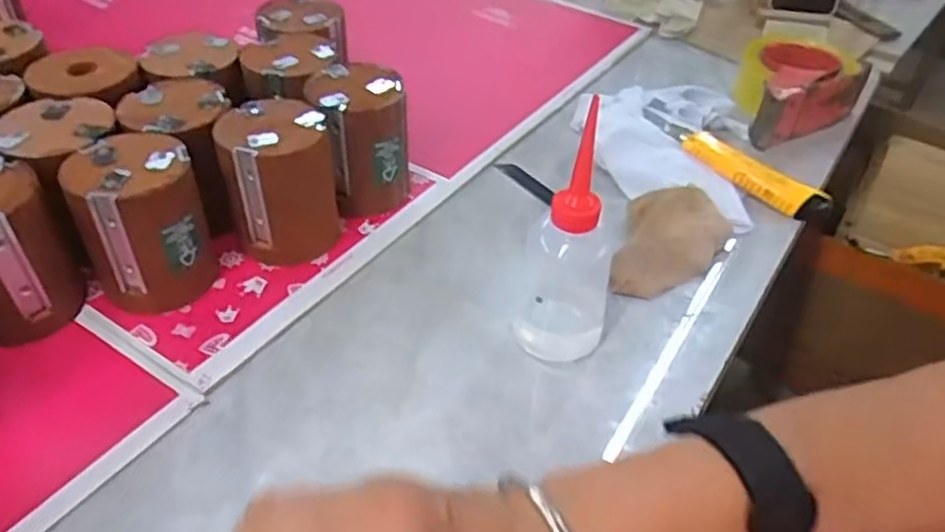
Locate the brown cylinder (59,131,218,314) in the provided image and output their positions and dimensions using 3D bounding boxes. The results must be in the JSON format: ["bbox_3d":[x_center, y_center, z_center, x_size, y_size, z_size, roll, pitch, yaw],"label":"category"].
[{"bbox_3d":[-0.226,-0.030,0.497,0.077,0.104,0.078,-14,45,-18],"label":"brown cylinder"}]

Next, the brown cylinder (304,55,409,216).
[{"bbox_3d":[-0.091,-0.103,0.586,0.070,0.103,0.073,-8,43,-12],"label":"brown cylinder"}]

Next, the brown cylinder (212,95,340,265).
[{"bbox_3d":[-0.142,-0.063,0.537,0.073,0.100,0.071,-6,43,-9],"label":"brown cylinder"}]

